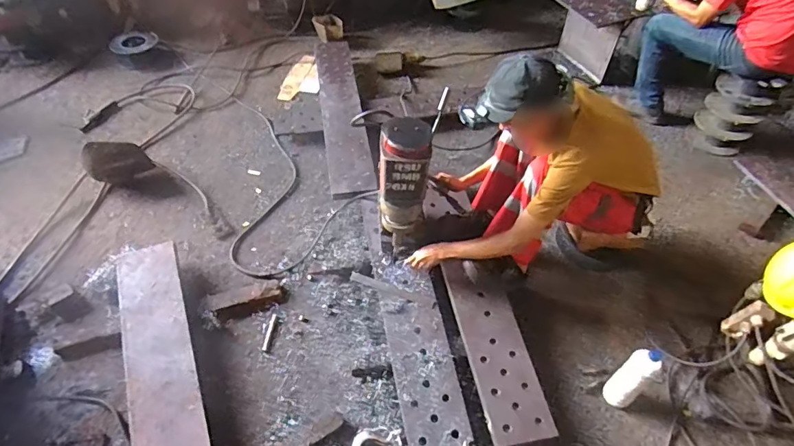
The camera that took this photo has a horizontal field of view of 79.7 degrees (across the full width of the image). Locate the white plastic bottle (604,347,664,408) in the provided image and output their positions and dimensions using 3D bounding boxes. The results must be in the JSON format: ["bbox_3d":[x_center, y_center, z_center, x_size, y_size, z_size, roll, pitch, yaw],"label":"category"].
[{"bbox_3d":[0.716,0.482,1.468,0.081,0.301,0.088,37,52,26],"label":"white plastic bottle"}]

